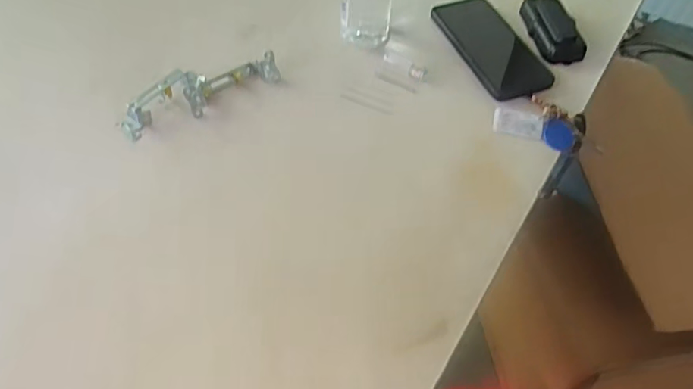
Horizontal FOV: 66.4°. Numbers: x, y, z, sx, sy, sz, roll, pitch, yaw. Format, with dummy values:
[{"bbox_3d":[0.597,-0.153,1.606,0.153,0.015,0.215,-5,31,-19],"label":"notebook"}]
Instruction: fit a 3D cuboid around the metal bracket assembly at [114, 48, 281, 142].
[{"bbox_3d":[-0.156,-0.113,0.551,0.169,0.022,0.057,-29,61,-19],"label":"metal bracket assembly"}]

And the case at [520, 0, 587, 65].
[{"bbox_3d":[0.243,-0.198,0.626,0.049,0.021,0.099,-9,57,-7],"label":"case"}]

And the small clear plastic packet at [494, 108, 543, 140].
[{"bbox_3d":[0.177,-0.073,0.547,0.050,0.005,0.033,9,56,5],"label":"small clear plastic packet"}]

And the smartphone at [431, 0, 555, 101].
[{"bbox_3d":[0.164,-0.175,0.611,0.077,0.006,0.164,-18,58,-13],"label":"smartphone"}]

